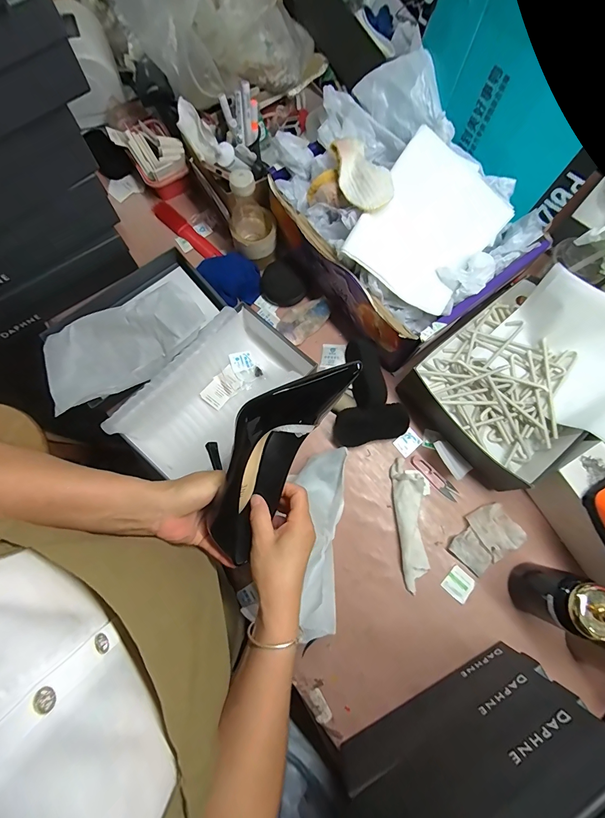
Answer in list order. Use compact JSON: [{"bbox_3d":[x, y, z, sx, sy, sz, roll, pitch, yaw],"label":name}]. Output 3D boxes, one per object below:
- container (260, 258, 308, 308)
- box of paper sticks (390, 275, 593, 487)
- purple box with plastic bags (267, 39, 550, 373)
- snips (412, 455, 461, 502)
[{"bbox_3d":[-0.040,-0.249,0.687,0.083,0.026,0.092,-32,79,-9],"label":"container"},{"bbox_3d":[0.375,-0.046,0.620,0.307,0.085,0.266,-38,80,-10],"label":"box of paper sticks"},{"bbox_3d":[0.157,-0.343,0.611,0.306,0.179,0.440,-35,79,-9],"label":"purple box with plastic bags"},{"bbox_3d":[0.238,0.124,0.619,0.103,0.009,0.025,44,79,9],"label":"snips"}]

